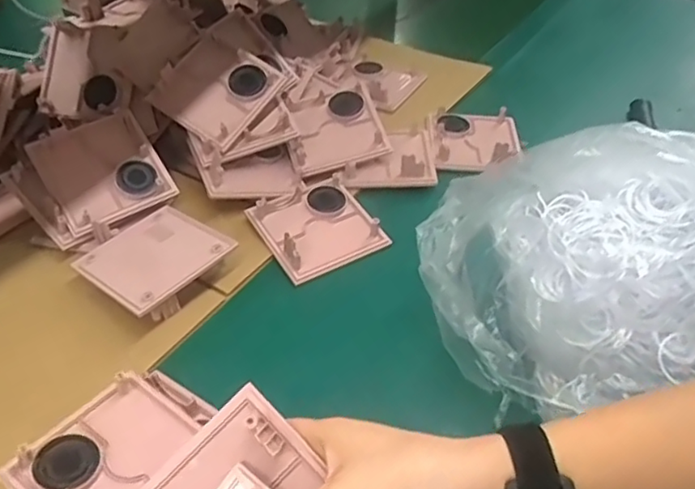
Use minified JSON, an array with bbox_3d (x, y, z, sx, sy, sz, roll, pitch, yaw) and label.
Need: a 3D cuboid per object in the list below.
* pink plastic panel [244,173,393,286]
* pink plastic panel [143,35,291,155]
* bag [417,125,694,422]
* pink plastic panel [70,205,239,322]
[{"bbox_3d":[-0.027,-0.022,0.612,0.108,0.019,0.101,-22,47,-22],"label":"pink plastic panel"},{"bbox_3d":[-0.137,-0.163,0.649,0.103,0.014,0.103,36,77,9],"label":"pink plastic panel"},{"bbox_3d":[0.198,0.015,0.454,0.272,0.149,0.203,4,43,4],"label":"bag"},{"bbox_3d":[-0.179,0.011,0.567,0.122,0.036,0.105,31,51,29],"label":"pink plastic panel"}]

